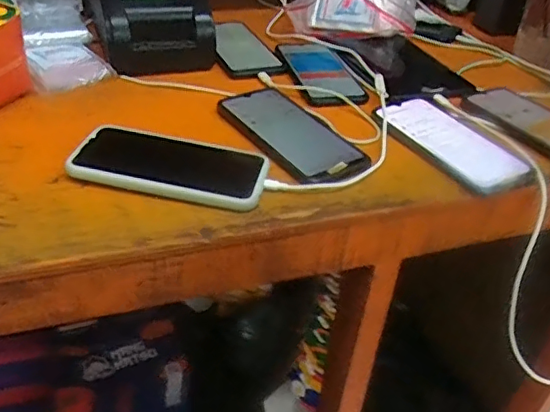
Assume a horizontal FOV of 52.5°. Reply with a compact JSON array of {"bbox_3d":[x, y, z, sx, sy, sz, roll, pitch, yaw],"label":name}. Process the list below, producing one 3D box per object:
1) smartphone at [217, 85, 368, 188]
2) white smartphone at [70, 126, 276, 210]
[{"bbox_3d":[0.017,-0.076,0.577,0.083,0.012,0.184,-20,44,-30],"label":"smartphone"},{"bbox_3d":[-0.093,-0.038,0.507,0.168,0.016,0.086,11,37,7],"label":"white smartphone"}]

